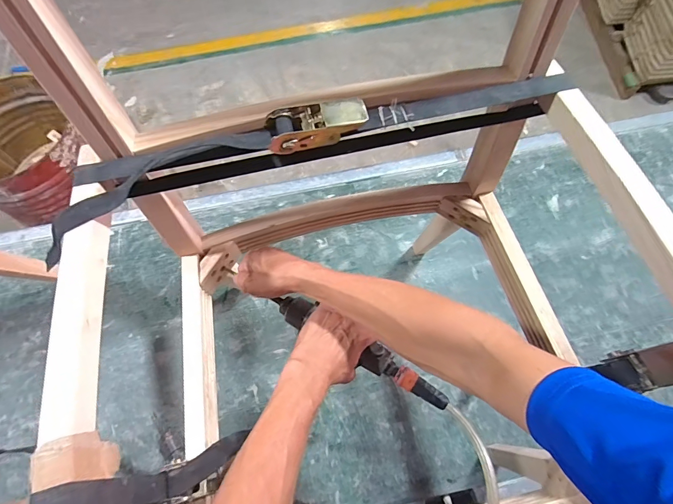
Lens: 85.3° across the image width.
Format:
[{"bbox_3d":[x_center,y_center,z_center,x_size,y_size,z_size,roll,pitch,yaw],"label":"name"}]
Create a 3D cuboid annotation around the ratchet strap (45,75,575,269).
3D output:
[{"bbox_3d":[-0.032,-0.119,0.402,0.558,0.072,0.077,-17,71,-7],"label":"ratchet strap"}]

